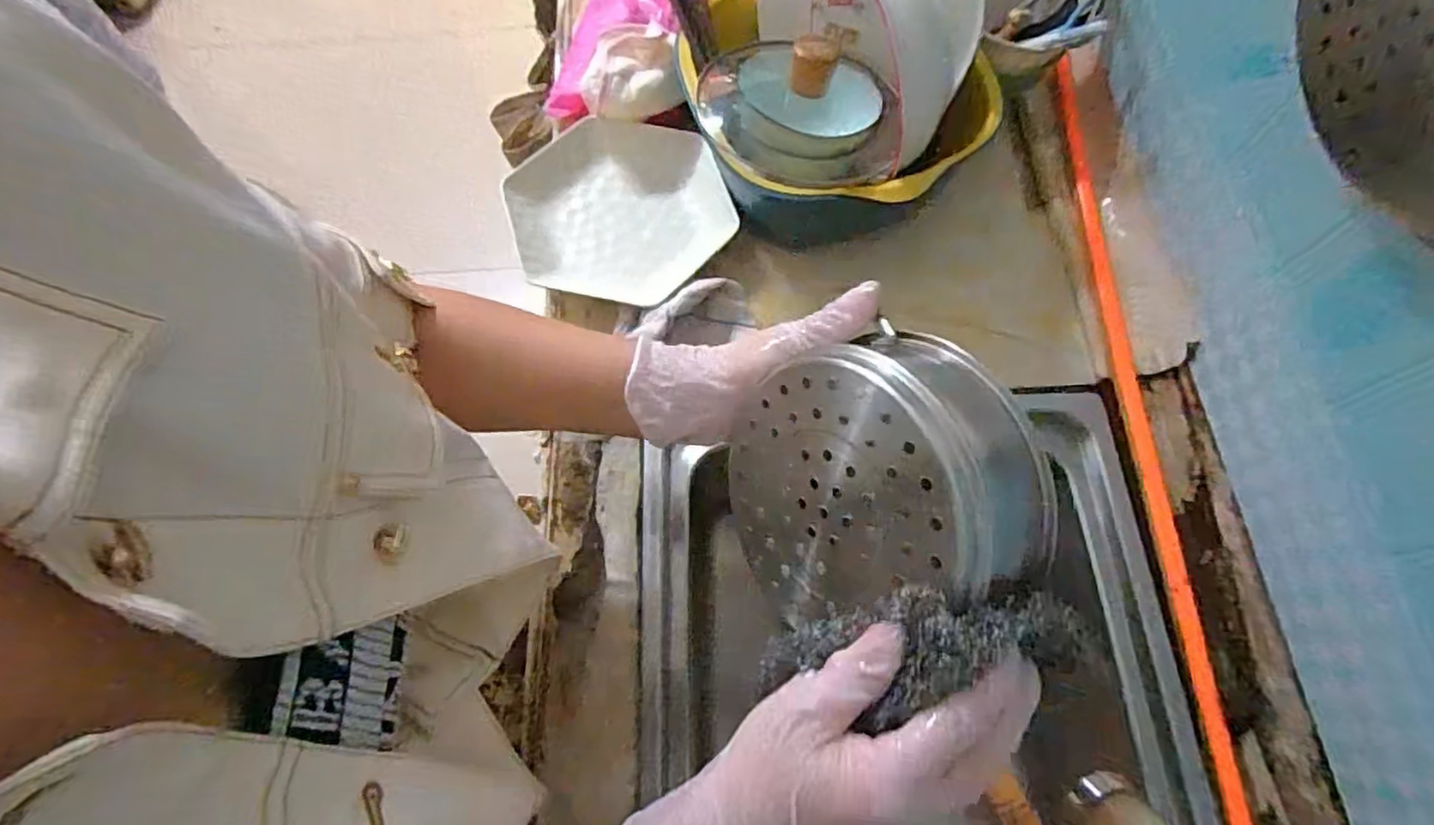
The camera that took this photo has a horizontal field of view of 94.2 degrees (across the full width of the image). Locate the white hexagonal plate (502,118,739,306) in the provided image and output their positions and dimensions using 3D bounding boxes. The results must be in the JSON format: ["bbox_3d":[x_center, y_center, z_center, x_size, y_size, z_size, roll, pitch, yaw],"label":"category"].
[{"bbox_3d":[-0.093,-0.194,0.638,0.208,0.025,0.187,6,69,3],"label":"white hexagonal plate"}]

